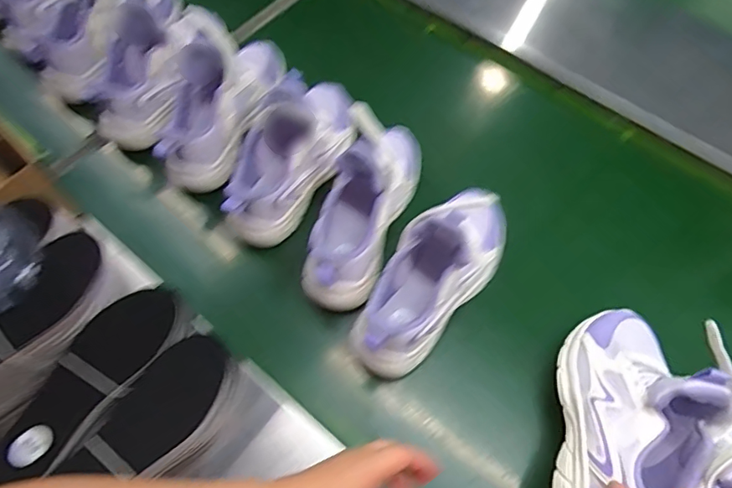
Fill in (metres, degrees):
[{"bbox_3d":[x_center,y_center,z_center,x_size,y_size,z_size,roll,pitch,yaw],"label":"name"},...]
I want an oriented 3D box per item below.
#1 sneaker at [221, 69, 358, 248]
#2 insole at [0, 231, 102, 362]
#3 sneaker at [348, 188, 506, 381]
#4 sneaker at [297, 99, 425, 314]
[{"bbox_3d":[-0.087,-0.119,0.605,0.074,0.114,0.233,22,67,14],"label":"sneaker"},{"bbox_3d":[-0.325,0.069,0.456,0.065,0.020,0.199,36,71,20],"label":"insole"},{"bbox_3d":[0.072,0.029,0.535,0.080,0.145,0.227,37,71,20],"label":"sneaker"},{"bbox_3d":[-0.003,-0.056,0.573,0.095,0.109,0.239,11,64,9],"label":"sneaker"}]

